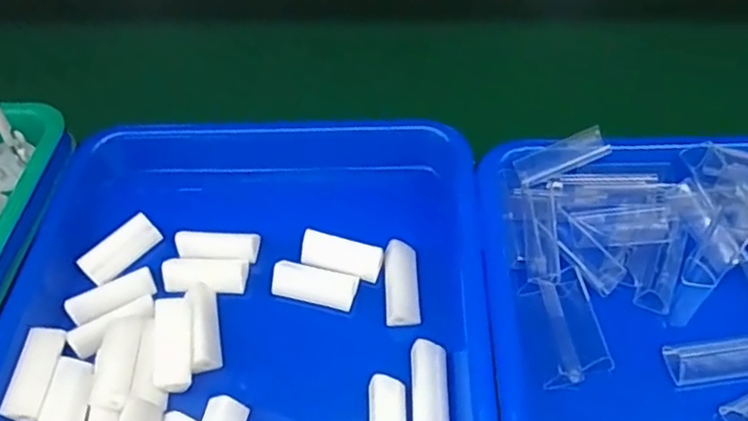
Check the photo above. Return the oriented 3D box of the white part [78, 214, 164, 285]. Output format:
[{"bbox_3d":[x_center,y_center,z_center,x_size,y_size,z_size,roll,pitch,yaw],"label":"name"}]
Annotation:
[{"bbox_3d":[-0.147,0.022,0.368,0.015,0.017,0.045,32,60,25],"label":"white part"}]

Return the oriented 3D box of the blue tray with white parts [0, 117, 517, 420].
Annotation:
[{"bbox_3d":[-0.065,0.079,0.331,0.254,0.047,0.344,-3,52,2],"label":"blue tray with white parts"}]

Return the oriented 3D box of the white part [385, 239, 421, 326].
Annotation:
[{"bbox_3d":[0.016,0.041,0.351,0.018,0.012,0.046,-2,66,2],"label":"white part"}]

